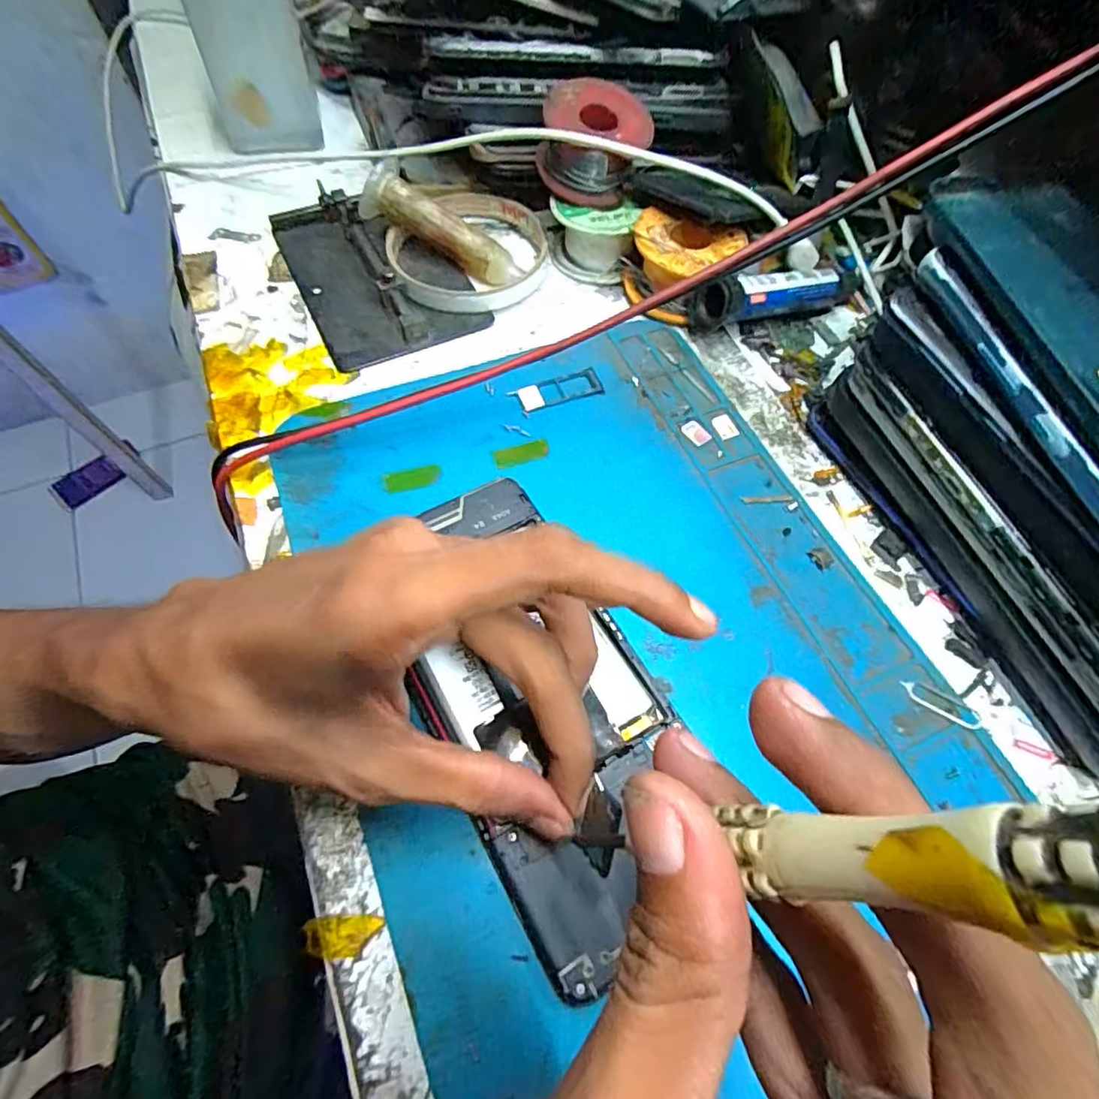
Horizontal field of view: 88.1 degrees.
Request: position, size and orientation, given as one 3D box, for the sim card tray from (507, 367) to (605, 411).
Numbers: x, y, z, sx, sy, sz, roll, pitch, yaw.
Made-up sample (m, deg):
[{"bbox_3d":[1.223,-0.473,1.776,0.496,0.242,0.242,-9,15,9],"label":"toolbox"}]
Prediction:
[{"bbox_3d":[0.003,-0.073,0.259,0.041,0.004,0.016,-16,63,-10],"label":"sim card tray"}]

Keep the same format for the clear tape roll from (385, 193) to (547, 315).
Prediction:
[{"bbox_3d":[-0.042,-0.155,0.295,0.079,0.014,0.083,1,62,-1],"label":"clear tape roll"}]

